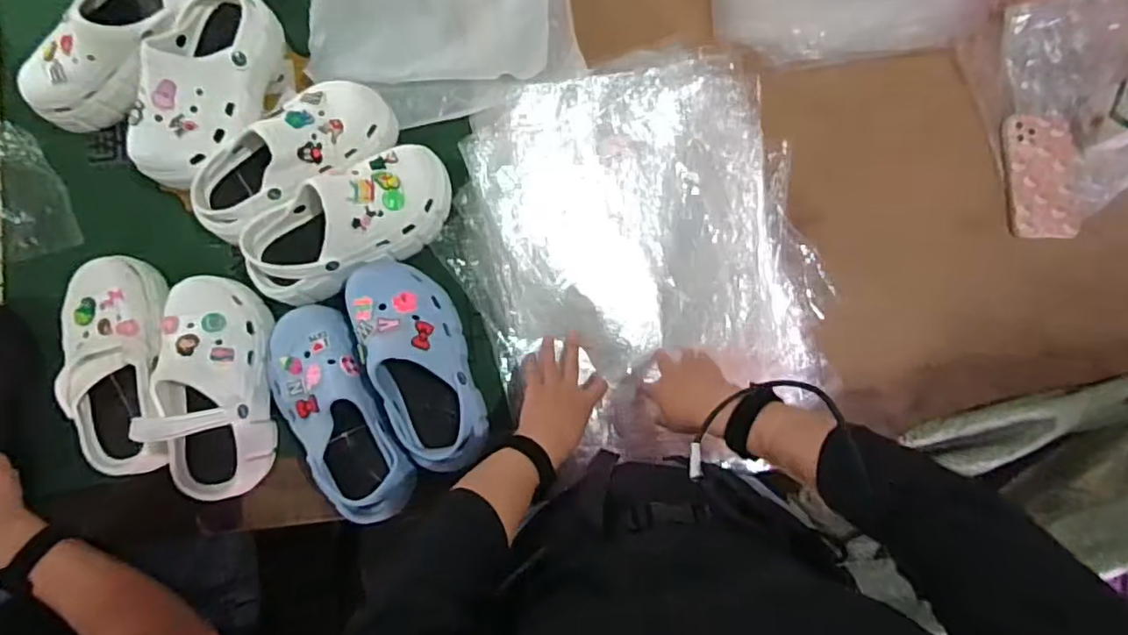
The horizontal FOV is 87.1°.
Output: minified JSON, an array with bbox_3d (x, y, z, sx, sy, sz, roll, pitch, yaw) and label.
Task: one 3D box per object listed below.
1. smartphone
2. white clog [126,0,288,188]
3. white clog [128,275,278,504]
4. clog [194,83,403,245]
[{"bbox_3d":[0.609,-0.181,0.759,0.084,0.015,0.160,-2,82,-1],"label":"smartphone"},{"bbox_3d":[-0.427,-0.271,0.712,0.103,0.092,0.237,16,82,1],"label":"white clog"},{"bbox_3d":[-0.393,0.074,0.656,0.100,0.094,0.244,-3,82,-1],"label":"white clog"},{"bbox_3d":[-0.317,-0.186,0.688,0.251,0.083,0.096,-37,84,-6],"label":"clog"}]

